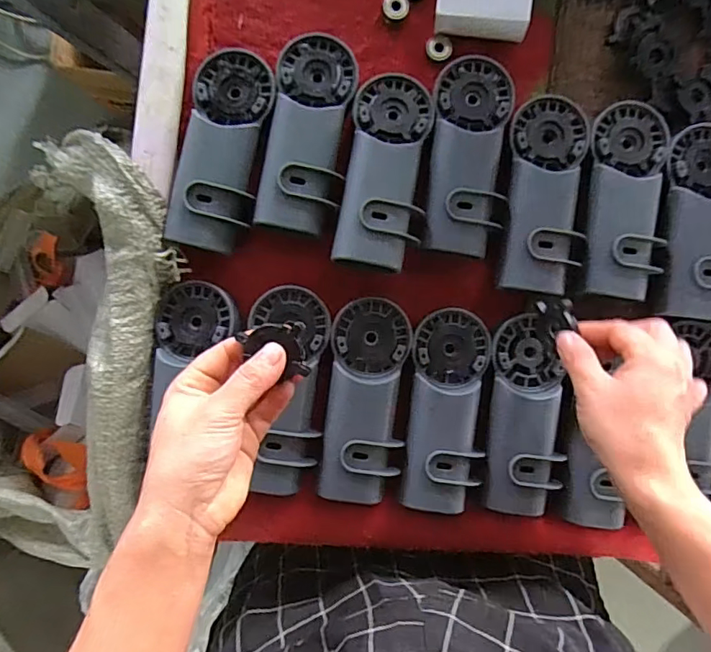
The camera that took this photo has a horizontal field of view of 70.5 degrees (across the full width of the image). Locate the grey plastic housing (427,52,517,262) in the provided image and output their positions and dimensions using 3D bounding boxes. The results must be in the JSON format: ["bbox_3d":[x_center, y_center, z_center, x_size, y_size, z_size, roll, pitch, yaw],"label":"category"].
[{"bbox_3d":[0.093,-0.138,0.405,0.061,0.027,0.159,6,91,-3],"label":"grey plastic housing"}]

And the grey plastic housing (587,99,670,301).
[{"bbox_3d":[0.223,-0.104,0.408,0.061,0.031,0.160,6,91,-3],"label":"grey plastic housing"}]

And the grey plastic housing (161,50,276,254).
[{"bbox_3d":[-0.106,-0.142,0.398,0.062,0.022,0.159,9,91,-3],"label":"grey plastic housing"}]

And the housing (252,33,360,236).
[{"bbox_3d":[-0.037,-0.155,0.397,0.061,0.023,0.159,8,91,-3],"label":"housing"}]

